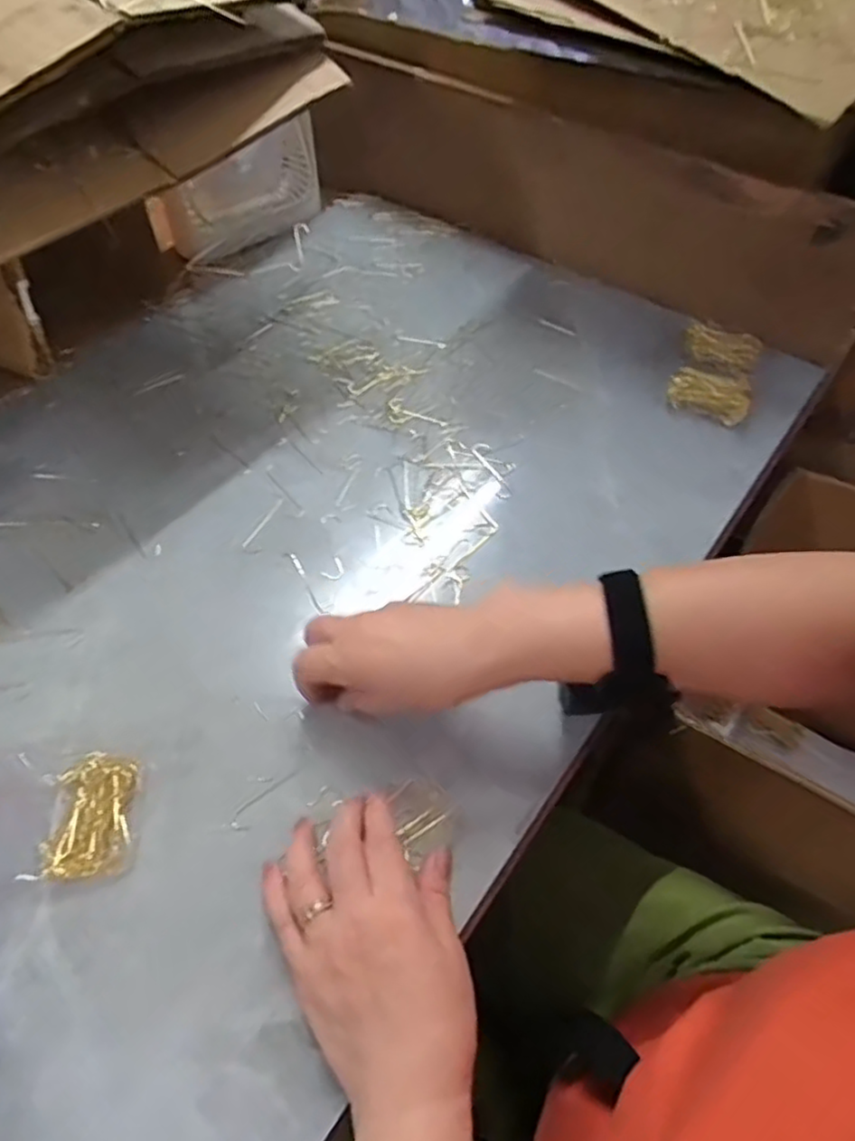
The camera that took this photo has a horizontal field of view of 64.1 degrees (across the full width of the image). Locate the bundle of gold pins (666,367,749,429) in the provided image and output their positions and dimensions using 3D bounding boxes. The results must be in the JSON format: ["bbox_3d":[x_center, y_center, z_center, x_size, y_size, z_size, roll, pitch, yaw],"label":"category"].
[{"bbox_3d":[0.258,-0.162,0.630,0.072,0.023,0.037,19,54,13],"label":"bundle of gold pins"}]

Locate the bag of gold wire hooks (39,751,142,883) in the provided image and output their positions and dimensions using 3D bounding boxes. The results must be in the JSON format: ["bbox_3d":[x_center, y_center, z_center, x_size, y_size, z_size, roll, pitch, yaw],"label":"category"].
[{"bbox_3d":[-0.195,0.141,0.398,0.045,0.010,0.071,-7,54,-5],"label":"bag of gold wire hooks"}]

